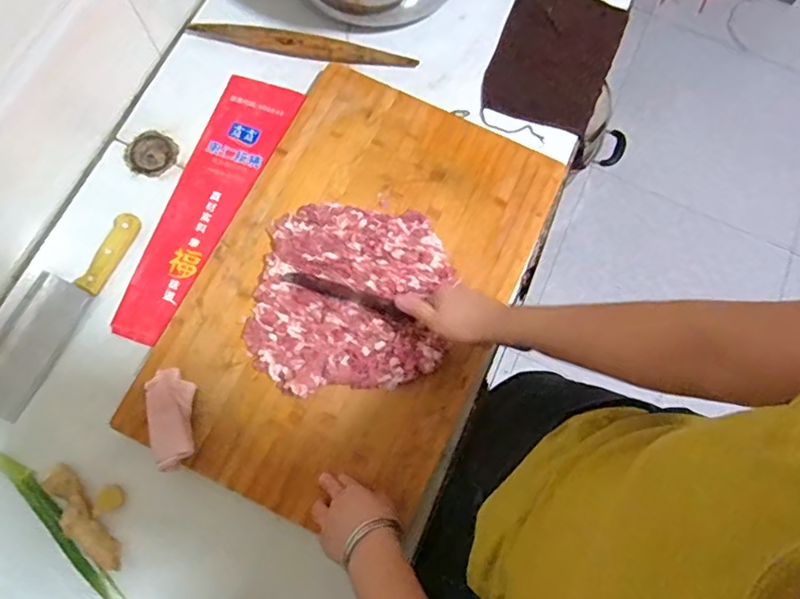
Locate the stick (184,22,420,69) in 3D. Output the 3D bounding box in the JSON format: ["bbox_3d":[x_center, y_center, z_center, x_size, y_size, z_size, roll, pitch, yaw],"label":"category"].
[{"bbox_3d":[-0.144,-0.376,0.809,0.331,0.024,0.033,5,74,-1],"label":"stick"}]

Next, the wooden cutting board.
[{"bbox_3d":[-0.053,-0.021,0.704,0.367,0.035,0.556,24,75,5],"label":"wooden cutting board"}]

